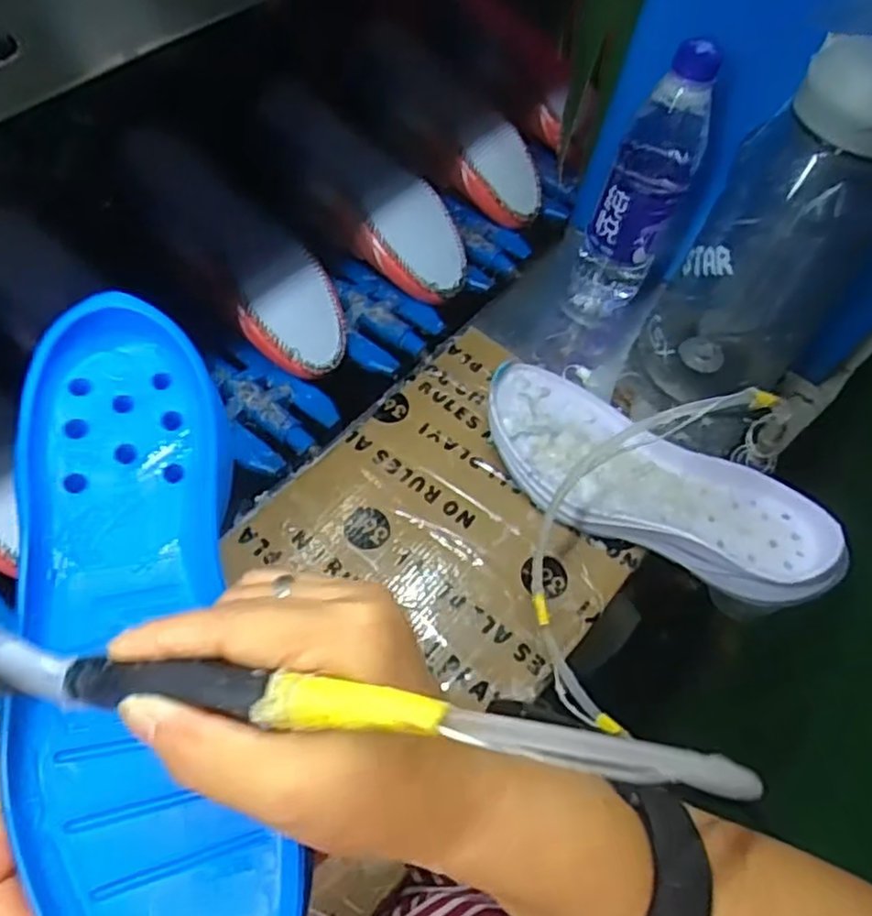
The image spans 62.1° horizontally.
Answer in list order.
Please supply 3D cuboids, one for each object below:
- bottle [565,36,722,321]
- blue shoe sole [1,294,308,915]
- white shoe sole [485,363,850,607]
[{"bbox_3d":[0.162,-0.205,0.585,0.070,0.233,0.058,21,63,11],"label":"bottle"},{"bbox_3d":[-0.117,0.067,0.281,0.090,0.024,0.271,-11,72,-7],"label":"blue shoe sole"},{"bbox_3d":[0.161,0.022,0.541,0.276,0.038,0.103,26,64,13],"label":"white shoe sole"}]

